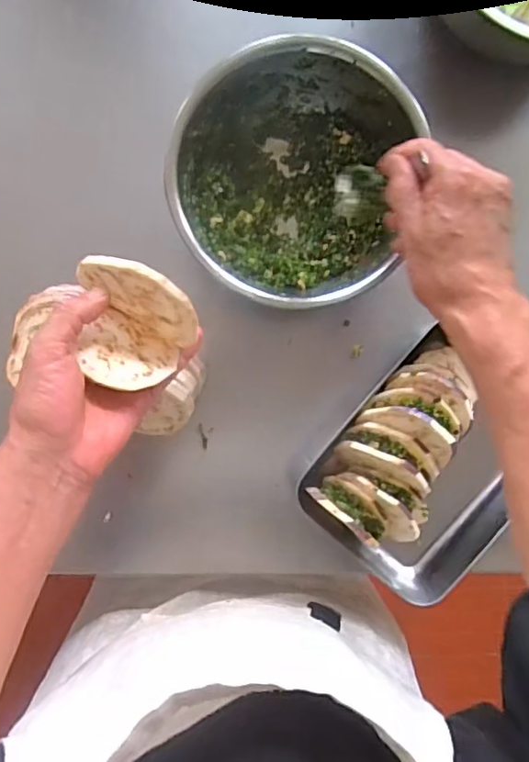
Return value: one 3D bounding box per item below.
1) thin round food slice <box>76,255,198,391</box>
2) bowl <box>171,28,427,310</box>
[{"bbox_3d":[-0.102,-0.044,0.424,0.089,0.060,0.082,36,93,-3],"label":"thin round food slice"},{"bbox_3d":[0.024,-0.190,0.556,0.211,0.095,0.219,0,93,-3],"label":"bowl"}]

